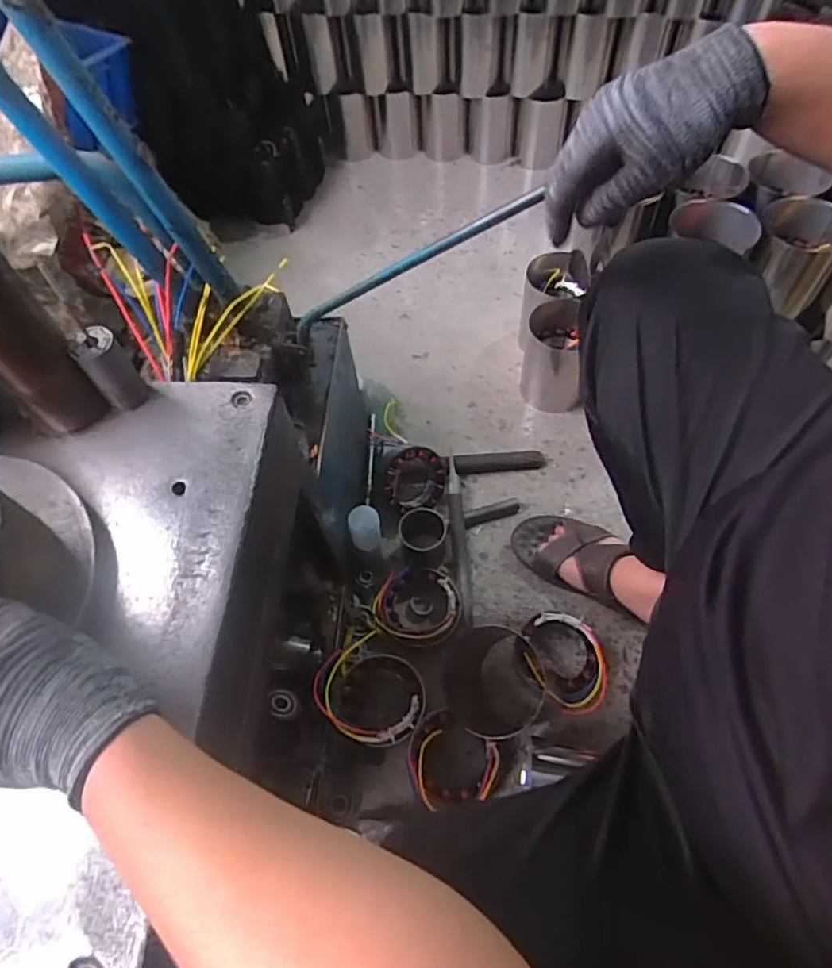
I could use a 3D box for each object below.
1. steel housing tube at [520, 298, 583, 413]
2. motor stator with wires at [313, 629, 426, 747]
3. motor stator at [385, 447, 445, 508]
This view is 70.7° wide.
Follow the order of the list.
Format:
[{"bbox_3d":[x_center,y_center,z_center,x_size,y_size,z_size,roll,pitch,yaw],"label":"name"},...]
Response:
[{"bbox_3d":[0.247,-0.227,1.048,0.109,0.153,0.111,7,59,9],"label":"steel housing tube"},{"bbox_3d":[-0.058,0.281,0.791,0.140,0.065,0.125,28,64,20],"label":"motor stator with wires"},{"bbox_3d":[0.001,-0.009,0.942,0.100,0.116,0.032,-61,34,1],"label":"motor stator"}]

